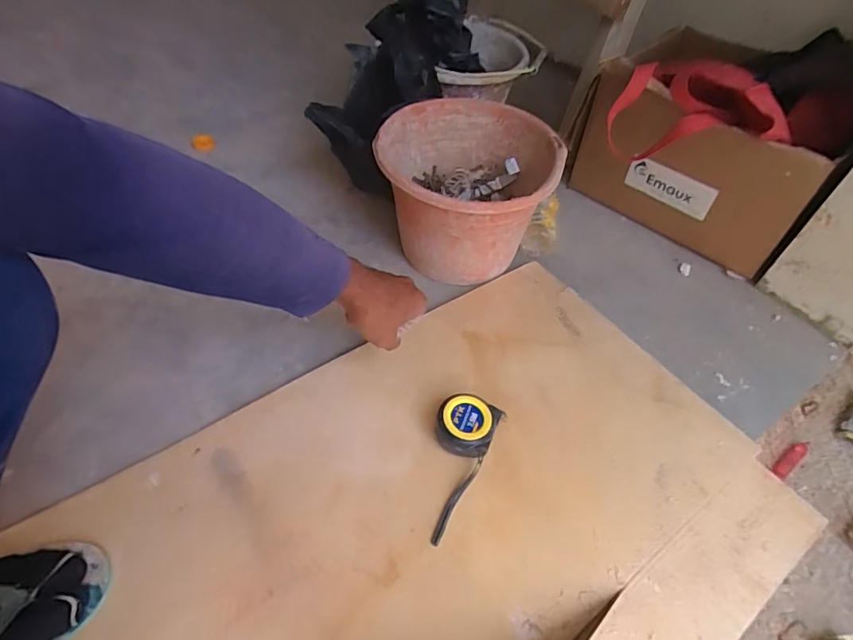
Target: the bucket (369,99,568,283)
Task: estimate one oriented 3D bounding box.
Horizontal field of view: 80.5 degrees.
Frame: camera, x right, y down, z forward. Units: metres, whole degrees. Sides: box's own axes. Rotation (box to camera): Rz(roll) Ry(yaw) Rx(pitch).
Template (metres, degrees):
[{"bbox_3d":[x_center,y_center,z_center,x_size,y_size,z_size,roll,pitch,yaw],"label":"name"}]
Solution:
[{"bbox_3d":[0.061,-0.196,0.797,0.254,0.190,0.274,3,48,-3],"label":"bucket"}]

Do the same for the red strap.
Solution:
[{"bbox_3d":[0.410,-0.301,0.786,0.095,0.165,0.241,-24,55,-24],"label":"red strap"}]

